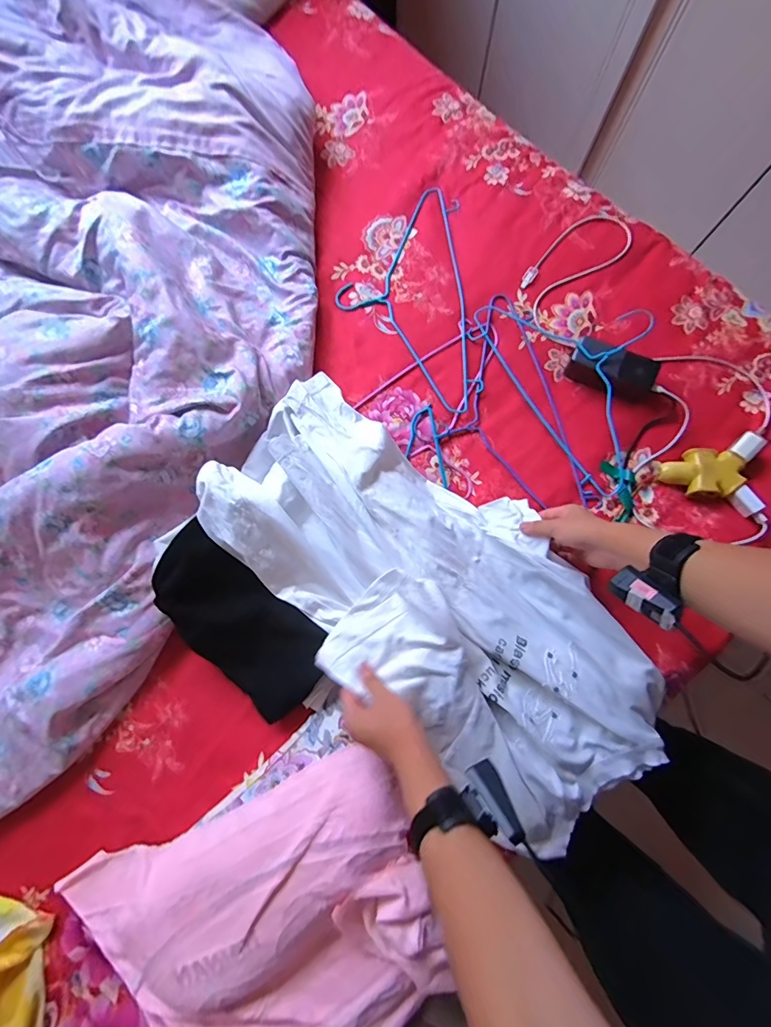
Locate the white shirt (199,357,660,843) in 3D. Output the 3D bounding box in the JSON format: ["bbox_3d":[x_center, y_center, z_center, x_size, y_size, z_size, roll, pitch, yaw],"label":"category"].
[{"bbox_3d":[0.064,0.105,0.601,0.676,0.090,0.331,41,81,5],"label":"white shirt"}]

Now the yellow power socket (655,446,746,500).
[{"bbox_3d":[0.488,-0.062,0.666,0.107,0.035,0.082,-14,80,-2],"label":"yellow power socket"}]

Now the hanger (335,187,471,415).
[{"bbox_3d":[0.028,-0.377,0.760,0.225,0.033,0.430,-3,77,0],"label":"hanger"}]

